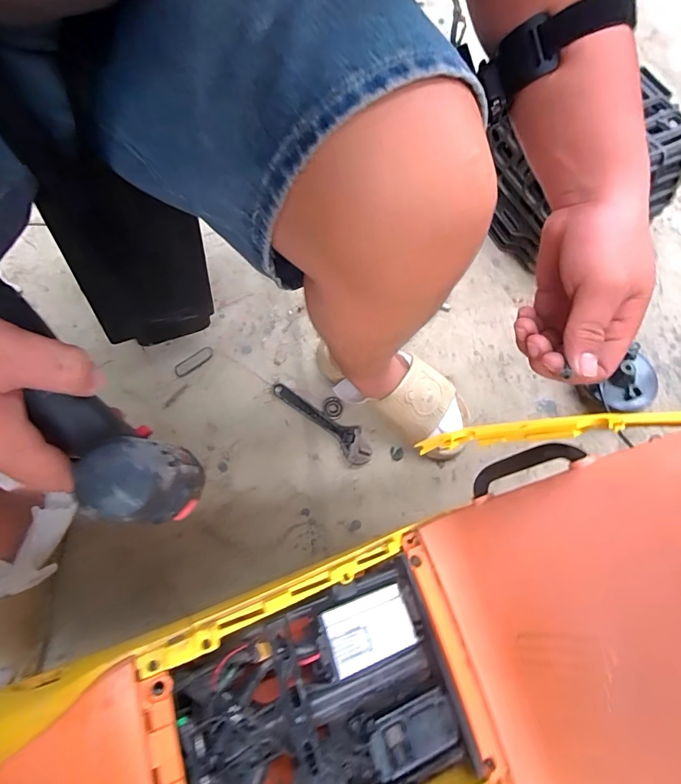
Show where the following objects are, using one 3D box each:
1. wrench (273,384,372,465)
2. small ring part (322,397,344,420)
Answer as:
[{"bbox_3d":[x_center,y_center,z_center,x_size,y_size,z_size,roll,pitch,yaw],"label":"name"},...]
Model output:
[{"bbox_3d":[-0.028,0.047,0.699,0.190,0.009,0.048,37,73,9],"label":"wrench"},{"bbox_3d":[-0.013,0.027,0.707,0.033,0.006,0.038,-15,73,-8],"label":"small ring part"}]

